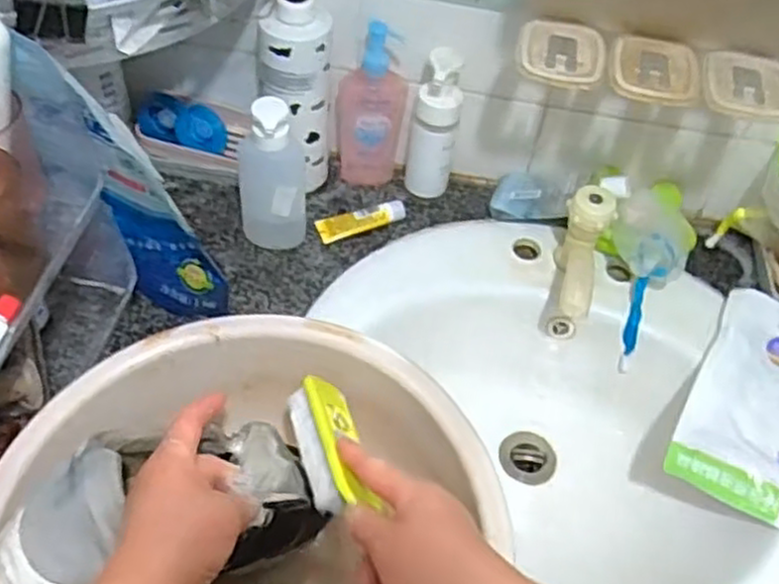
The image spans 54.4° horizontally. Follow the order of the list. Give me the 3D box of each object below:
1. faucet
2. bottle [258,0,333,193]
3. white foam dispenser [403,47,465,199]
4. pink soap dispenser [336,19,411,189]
[{"bbox_3d":[0.178,-0.024,0.726,0.042,0.086,0.139,14,68,5],"label":"faucet"},{"bbox_3d":[-0.090,-0.209,0.728,0.062,0.251,0.068,3,53,-3],"label":"bottle"},{"bbox_3d":[0.047,-0.170,0.777,0.048,0.159,0.046,9,53,1],"label":"white foam dispenser"},{"bbox_3d":[-0.020,-0.185,0.779,0.070,0.173,0.039,5,53,-2],"label":"pink soap dispenser"}]

